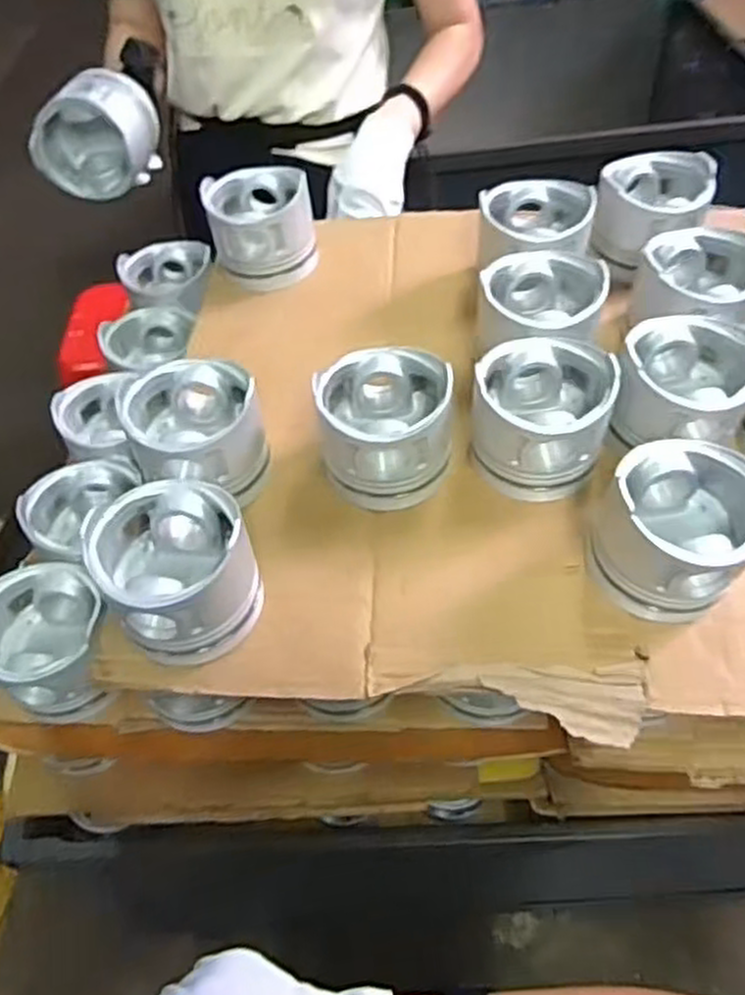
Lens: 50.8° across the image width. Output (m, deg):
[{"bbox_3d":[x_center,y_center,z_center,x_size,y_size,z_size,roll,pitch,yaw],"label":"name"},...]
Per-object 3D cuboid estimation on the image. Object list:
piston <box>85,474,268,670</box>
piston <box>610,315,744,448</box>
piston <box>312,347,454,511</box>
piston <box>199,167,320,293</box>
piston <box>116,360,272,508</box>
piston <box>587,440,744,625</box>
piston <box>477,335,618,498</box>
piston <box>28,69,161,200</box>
[{"bbox_3d":[-0.137,0.052,0.556,0.100,0.101,0.105,-2,53,3],"label":"piston"},{"bbox_3d":[0.246,-0.087,0.624,0.108,0.074,0.102,-2,53,3],"label":"piston"},{"bbox_3d":[0.010,-0.054,0.624,0.101,0.093,0.096,-2,53,3],"label":"piston"},{"bbox_3d":[-0.115,-0.282,0.818,0.107,0.080,0.098,-14,53,-6],"label":"piston"},{"bbox_3d":[-0.140,-0.043,0.639,0.104,0.097,0.101,9,54,11],"label":"piston"},{"bbox_3d":[0.214,0.020,0.552,0.104,0.084,0.107,-2,53,3],"label":"piston"},{"bbox_3d":[0.133,-0.063,0.619,0.104,0.087,0.105,10,54,12],"label":"piston"},{"bbox_3d":[-0.294,-0.388,0.833,0.104,0.097,0.100,-1,53,3],"label":"piston"}]

